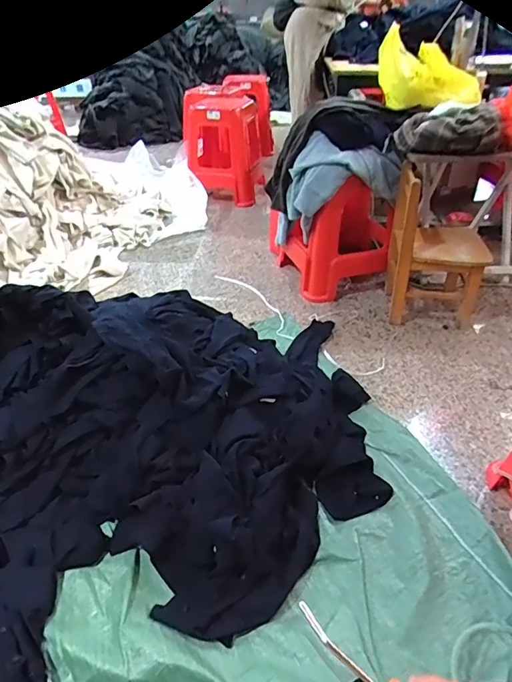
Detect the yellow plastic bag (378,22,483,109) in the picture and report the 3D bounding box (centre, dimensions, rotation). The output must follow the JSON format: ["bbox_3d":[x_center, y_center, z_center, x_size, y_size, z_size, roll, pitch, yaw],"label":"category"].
[{"bbox_3d":[0.605,-0.942,1.595,0.353,0.210,0.231,13,40,17],"label":"yellow plastic bag"}]

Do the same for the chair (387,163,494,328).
[{"bbox_3d":[0.625,-0.327,1.580,0.301,0.491,0.301,4,38,6],"label":"chair"}]

